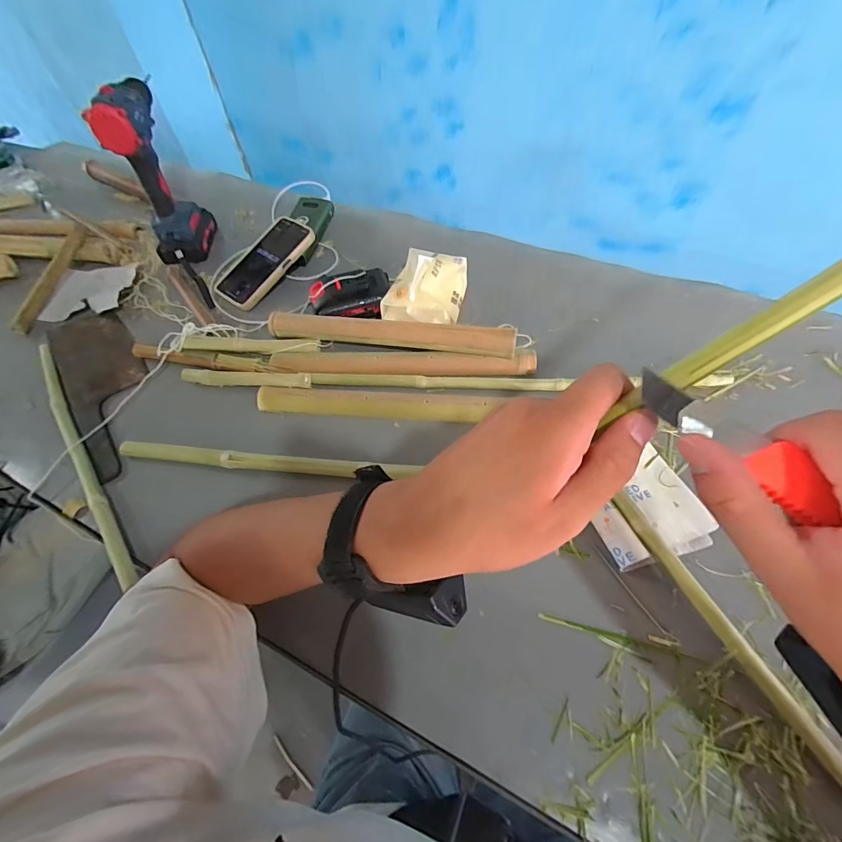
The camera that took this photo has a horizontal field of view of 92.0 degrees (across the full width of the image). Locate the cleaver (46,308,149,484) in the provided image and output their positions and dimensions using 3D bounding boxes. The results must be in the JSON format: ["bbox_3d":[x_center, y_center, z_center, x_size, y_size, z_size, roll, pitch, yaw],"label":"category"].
[{"bbox_3d":[-0.429,-0.061,0.545,0.097,0.017,0.306,-33,60,-18],"label":"cleaver"}]

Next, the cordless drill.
[{"bbox_3d":[-0.407,-0.374,0.633,0.066,0.226,0.151,-6,56,-1],"label":"cordless drill"}]

